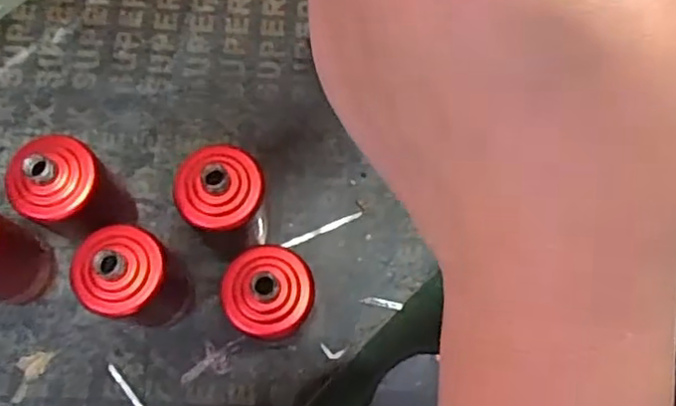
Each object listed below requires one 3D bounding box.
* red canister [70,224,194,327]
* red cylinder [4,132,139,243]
[{"bbox_3d":[-0.194,0.080,0.635,0.078,0.187,0.072,0,74,-1],"label":"red canister"},{"bbox_3d":[-0.264,-0.005,0.656,0.080,0.187,0.077,0,74,-1],"label":"red cylinder"}]

